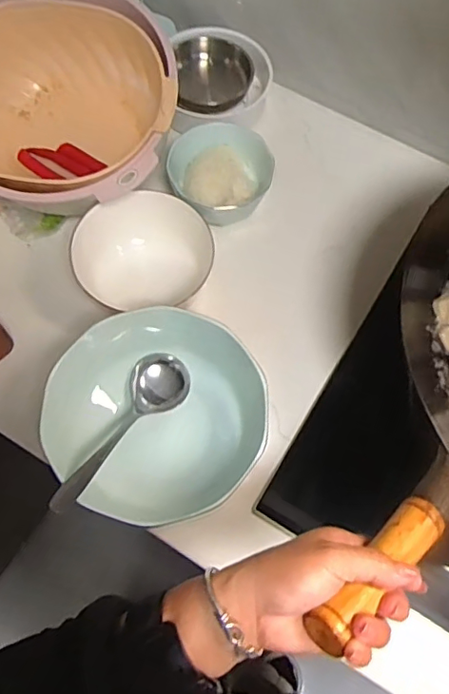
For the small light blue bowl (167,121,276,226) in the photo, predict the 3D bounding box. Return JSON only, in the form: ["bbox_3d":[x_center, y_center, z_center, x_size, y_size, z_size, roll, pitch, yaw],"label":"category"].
[{"bbox_3d":[-0.004,-0.210,0.671,0.124,0.072,0.112,4,68,0],"label":"small light blue bowl"}]

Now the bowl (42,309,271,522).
[{"bbox_3d":[-0.055,0.062,0.539,0.193,0.092,0.221,39,71,13],"label":"bowl"}]

